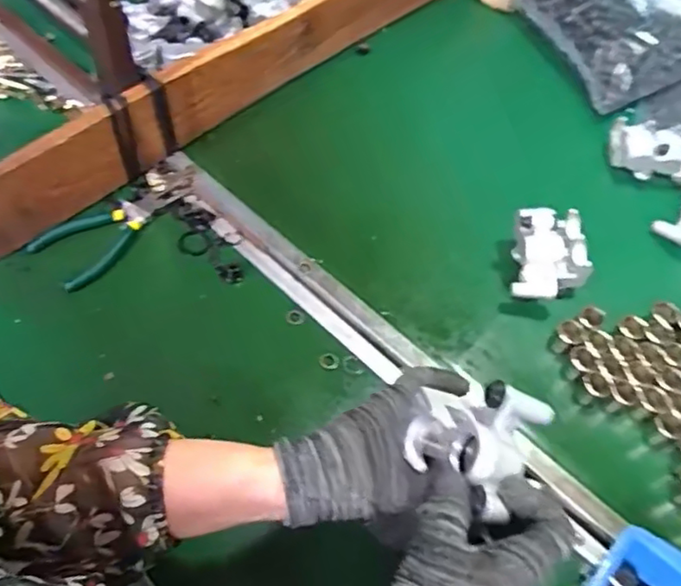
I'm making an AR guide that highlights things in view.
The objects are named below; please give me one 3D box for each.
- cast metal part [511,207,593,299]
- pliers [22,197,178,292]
[{"bbox_3d":[0.204,-0.038,0.615,0.076,0.069,0.096,5,56,-2],"label":"cast metal part"},{"bbox_3d":[-0.234,-0.063,0.625,0.072,0.008,0.136,34,60,17],"label":"pliers"}]

